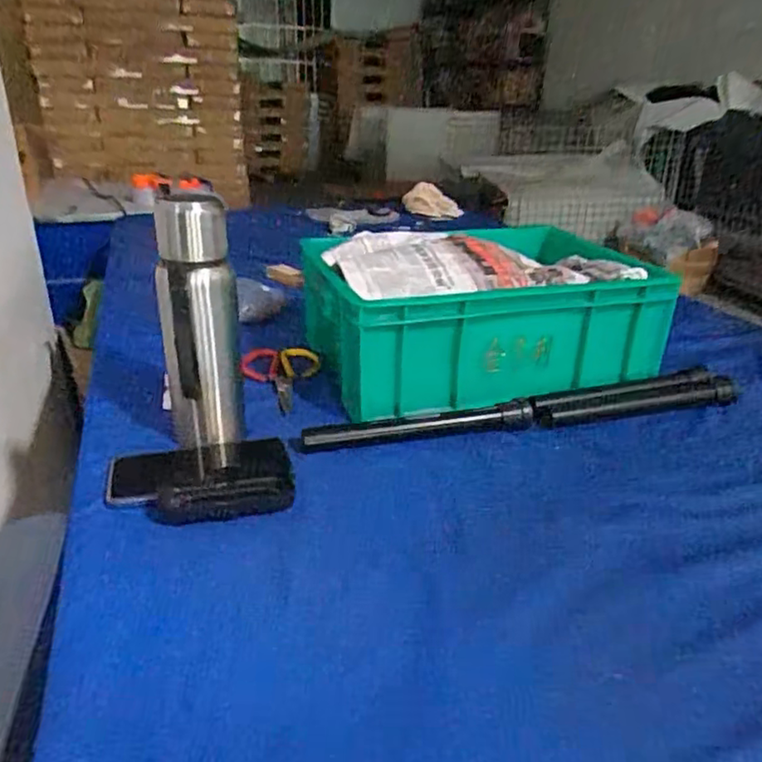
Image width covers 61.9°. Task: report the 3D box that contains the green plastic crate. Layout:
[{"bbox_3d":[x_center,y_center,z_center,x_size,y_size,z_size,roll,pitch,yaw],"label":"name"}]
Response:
[{"bbox_3d":[0.116,-0.098,0.814,0.398,0.143,0.285,-8,25,-20],"label":"green plastic crate"}]

